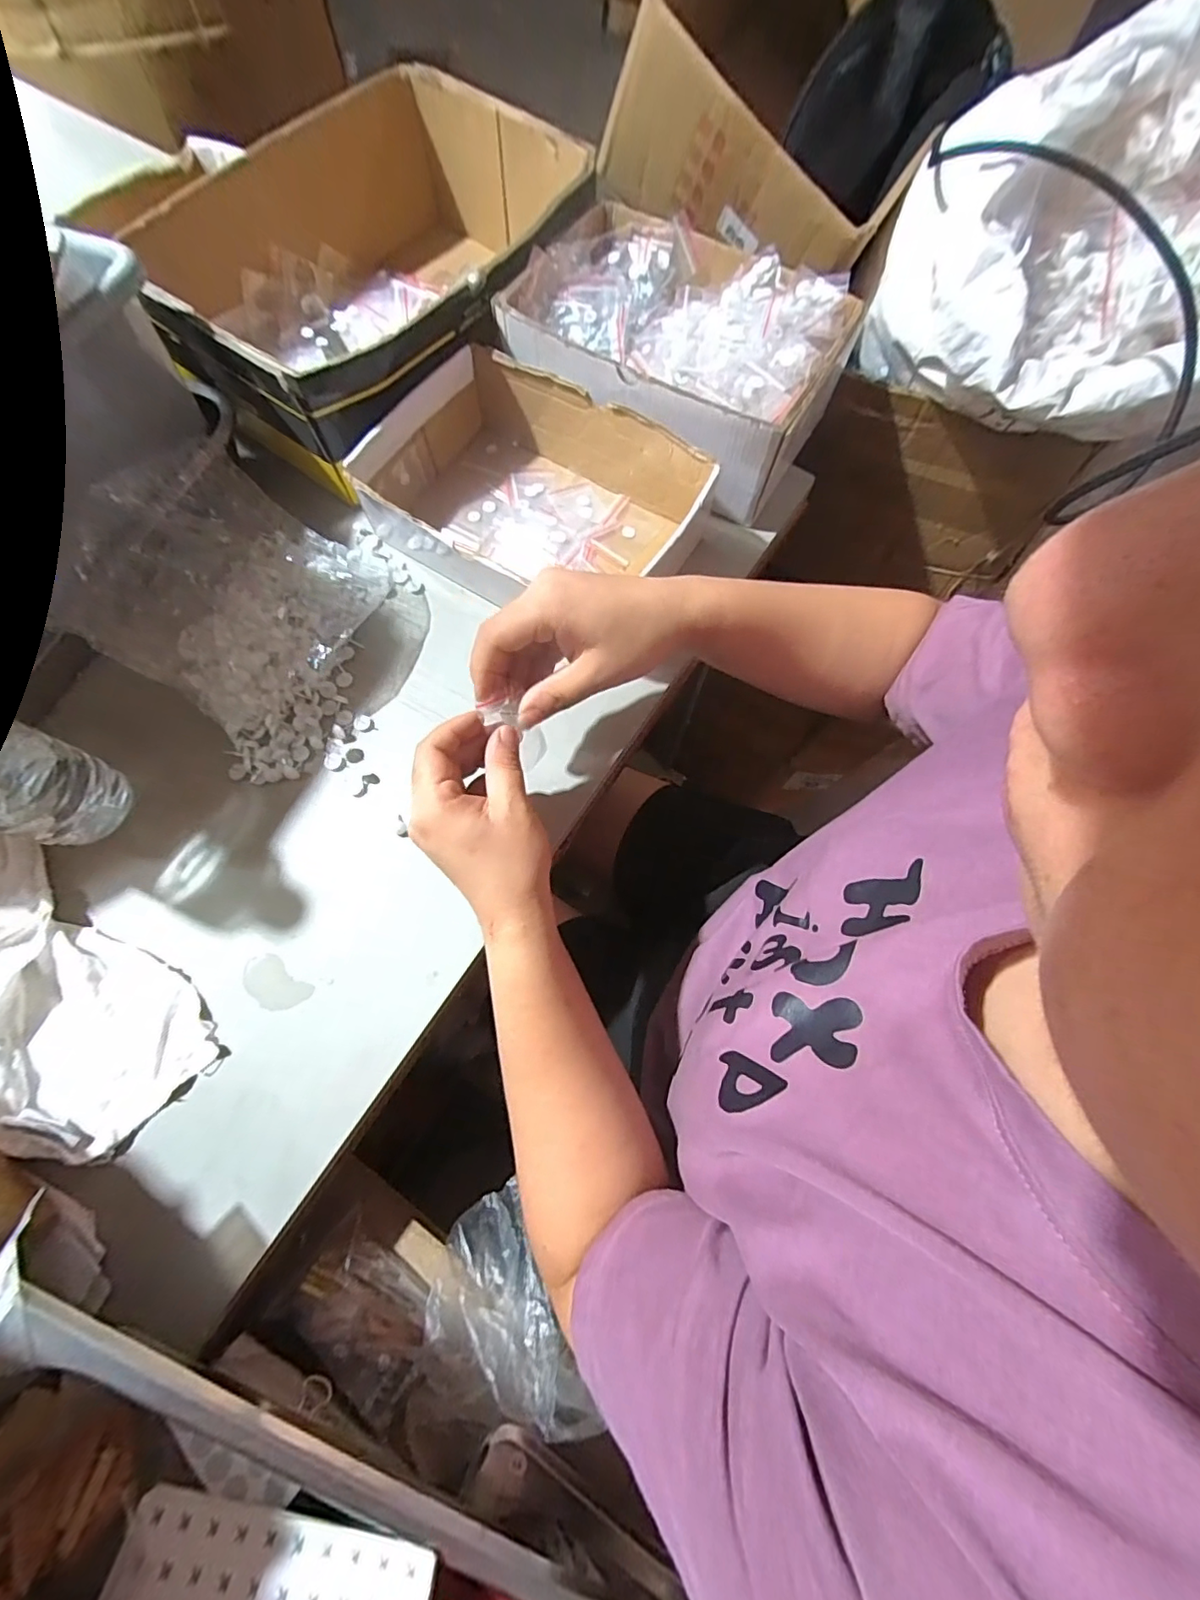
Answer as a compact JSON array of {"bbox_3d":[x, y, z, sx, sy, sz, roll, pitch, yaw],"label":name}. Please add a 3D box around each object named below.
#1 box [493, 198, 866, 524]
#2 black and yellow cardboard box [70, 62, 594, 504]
[{"bbox_3d":[0.064,-0.375,0.456,0.259,0.086,0.187,27,73,7],"label":"box"},{"bbox_3d":[-0.185,-0.452,0.478,0.239,0.119,0.354,34,74,9],"label":"black and yellow cardboard box"}]

